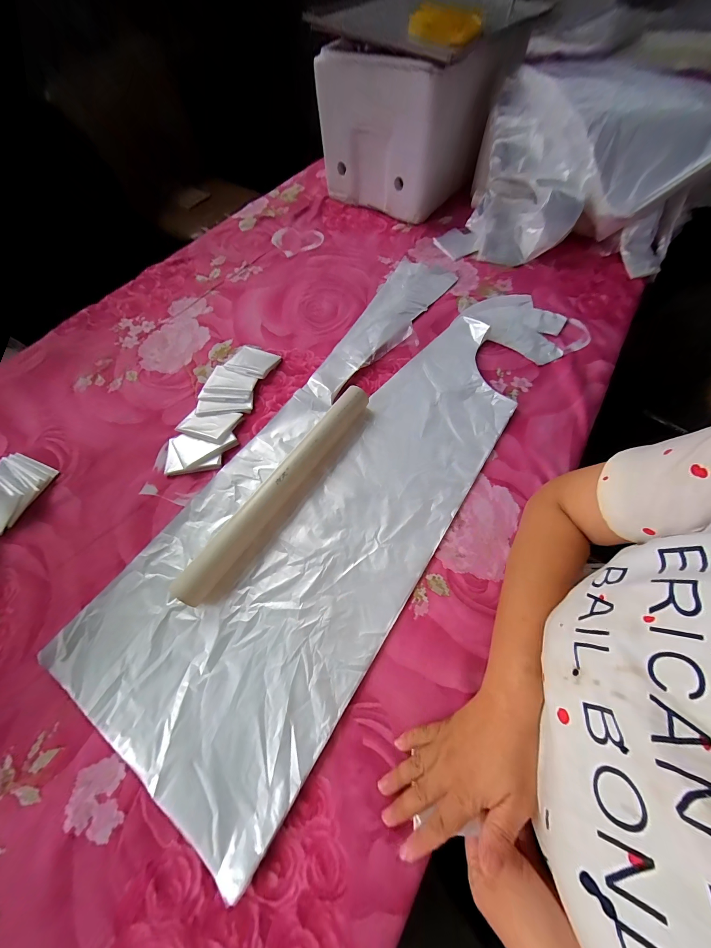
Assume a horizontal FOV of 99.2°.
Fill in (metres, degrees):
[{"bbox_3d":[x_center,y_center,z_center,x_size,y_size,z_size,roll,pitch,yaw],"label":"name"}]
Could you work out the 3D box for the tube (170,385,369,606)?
[{"bbox_3d":[-0.093,0.011,0.408,0.033,0.042,0.350,31,68,15],"label":"tube"}]

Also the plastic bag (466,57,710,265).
[{"bbox_3d":[0.457,-0.655,0.654,0.451,0.219,0.297,-9,64,-4],"label":"plastic bag"}]

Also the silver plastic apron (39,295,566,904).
[{"bbox_3d":[0.013,-0.026,0.442,0.304,0.017,0.837,33,68,16],"label":"silver plastic apron"}]

